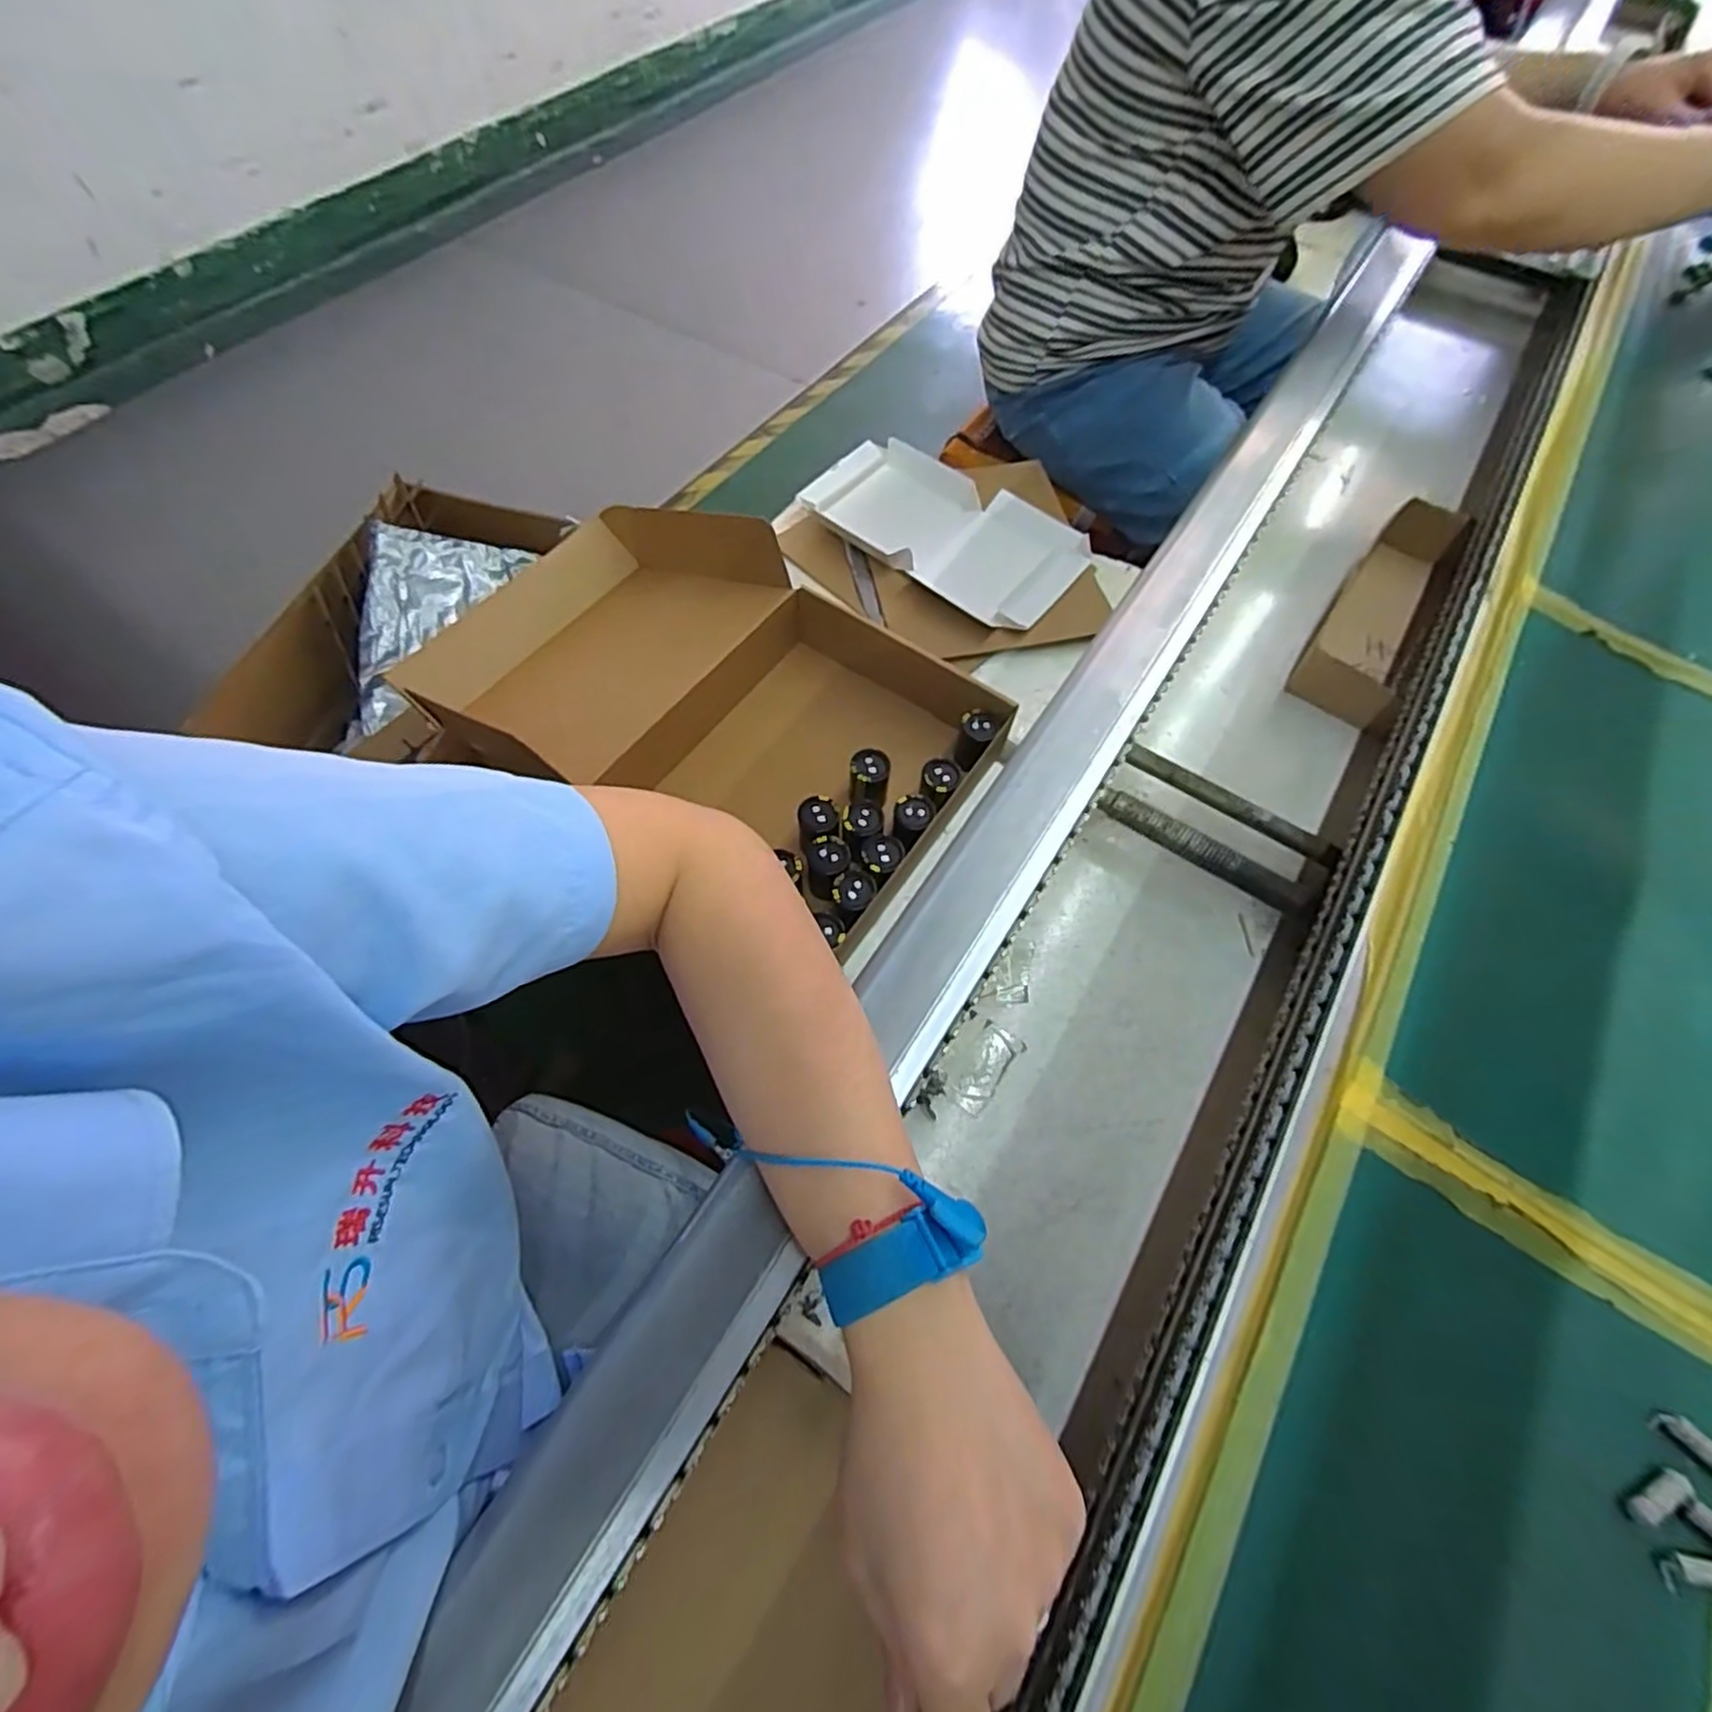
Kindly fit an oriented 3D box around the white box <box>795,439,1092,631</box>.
[{"bbox_3d":[0.096,-0.356,0.788,0.296,0.030,0.163,36,67,16],"label":"white box"}]

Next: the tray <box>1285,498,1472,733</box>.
[{"bbox_3d":[0.432,-0.200,0.593,0.075,0.046,0.233,33,66,15],"label":"tray"}]

